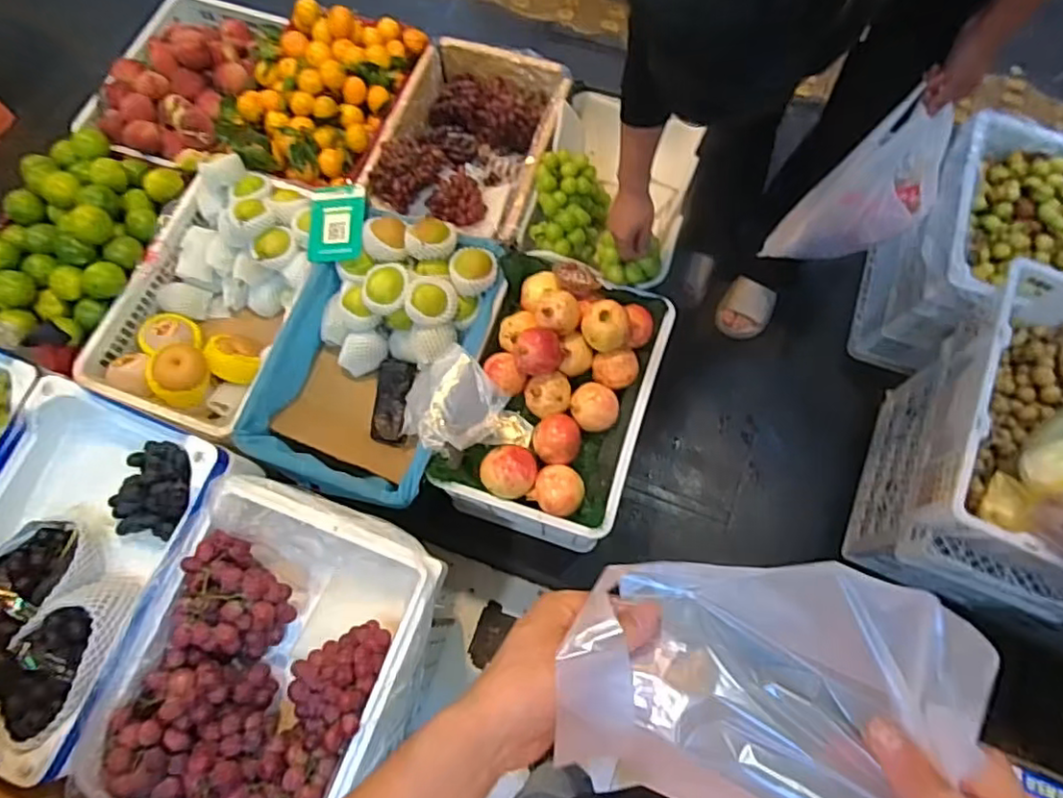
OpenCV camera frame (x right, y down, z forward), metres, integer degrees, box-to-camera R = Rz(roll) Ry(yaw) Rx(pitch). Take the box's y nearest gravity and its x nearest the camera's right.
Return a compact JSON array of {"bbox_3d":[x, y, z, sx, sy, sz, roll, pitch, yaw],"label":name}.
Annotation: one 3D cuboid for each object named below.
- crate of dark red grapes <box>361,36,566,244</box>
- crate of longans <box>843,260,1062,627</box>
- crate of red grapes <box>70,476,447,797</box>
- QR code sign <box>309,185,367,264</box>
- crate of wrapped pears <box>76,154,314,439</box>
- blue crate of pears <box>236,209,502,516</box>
[{"bbox_3d":[-0.134,-0.568,1.462,0.360,0.190,0.498,20,73,8],"label":"crate of dark red grapes"},{"bbox_3d":[0.866,0.122,1.182,0.357,0.488,0.492,22,74,9],"label":"crate of longans"},{"bbox_3d":[-0.399,0.419,0.988,0.403,0.140,0.516,18,73,7],"label":"crate of red grapes"},{"bbox_3d":[-0.391,-0.357,1.280,0.118,0.048,0.164,-3,71,1],"label":"QR code sign"},{"bbox_3d":[-0.633,-0.213,1.313,0.333,0.155,0.530,19,73,8],"label":"crate of wrapped pears"},{"bbox_3d":[-0.298,-0.086,1.262,0.380,0.189,0.553,18,73,8],"label":"blue crate of pears"}]

